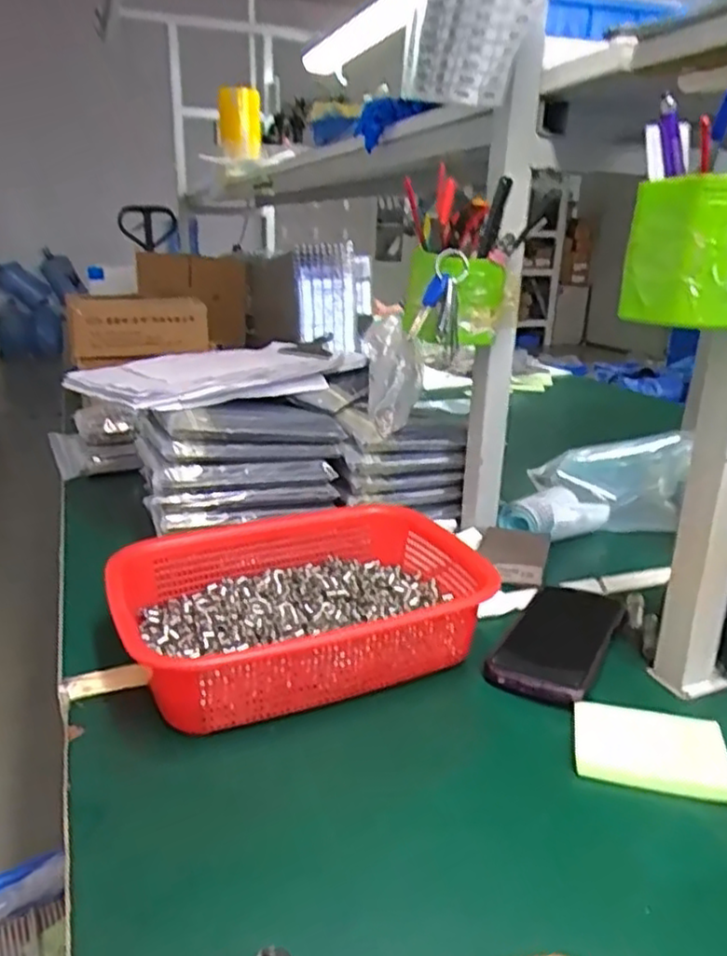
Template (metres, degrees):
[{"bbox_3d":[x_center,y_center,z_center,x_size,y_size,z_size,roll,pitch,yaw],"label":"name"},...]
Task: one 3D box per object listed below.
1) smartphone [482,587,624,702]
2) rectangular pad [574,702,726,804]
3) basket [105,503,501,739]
[{"bbox_3d":[0.164,0.132,0.582,0.080,0.015,0.162,13,22,30],"label":"smartphone"},{"bbox_3d":[0.190,0.180,0.463,0.095,0.014,0.063,6,19,14],"label":"rectangular pad"},{"bbox_3d":[-0.045,0.104,0.577,0.289,0.072,0.213,-7,20,-24],"label":"basket"}]

